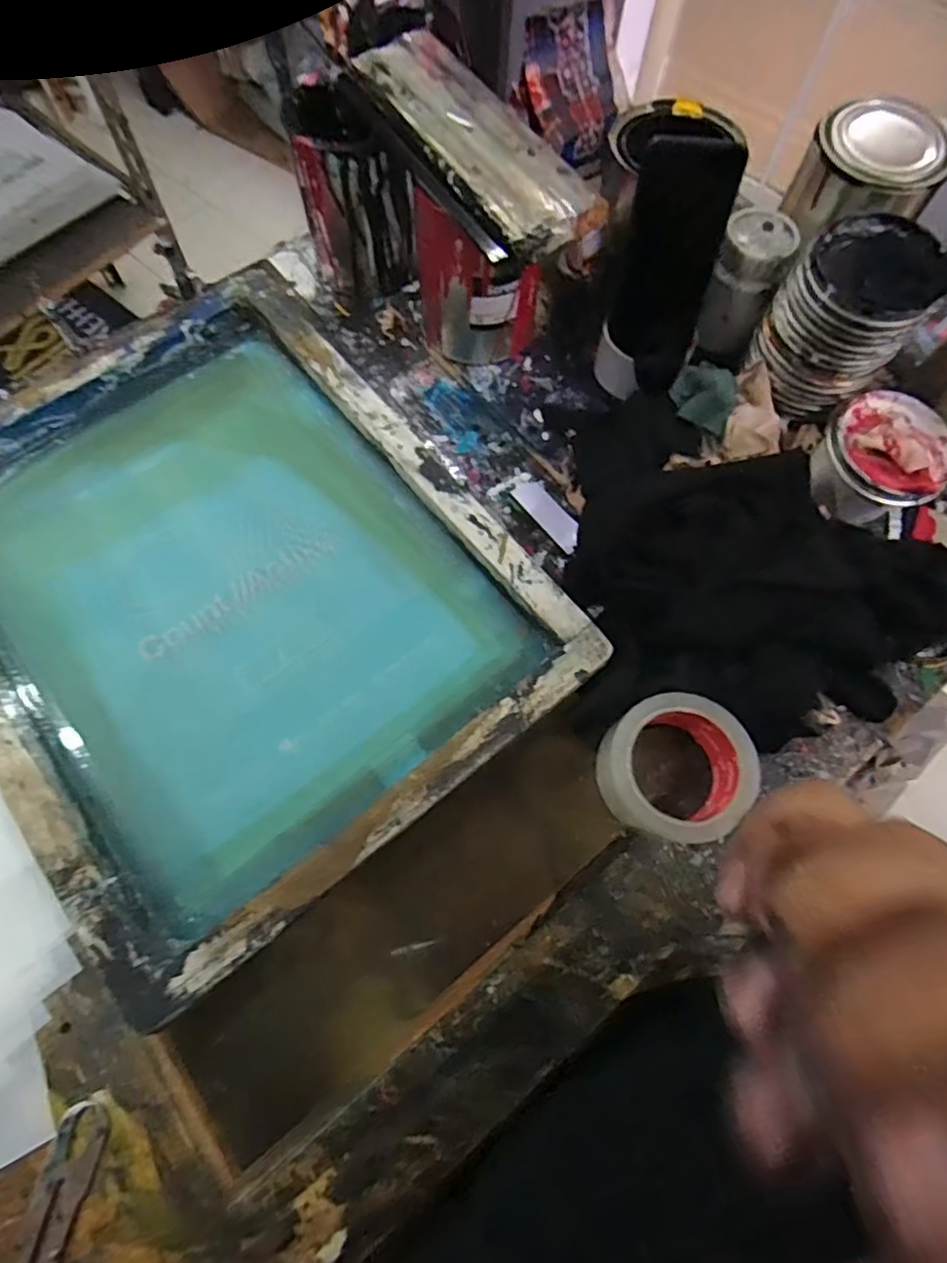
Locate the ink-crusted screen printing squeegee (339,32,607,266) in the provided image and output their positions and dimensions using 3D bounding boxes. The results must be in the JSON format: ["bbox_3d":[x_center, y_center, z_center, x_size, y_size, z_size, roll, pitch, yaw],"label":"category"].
[{"bbox_3d":[-0.009,-0.367,0.449,0.084,0.028,0.242,-31,74,-11],"label":"ink-crusted screen printing squeegee"}]

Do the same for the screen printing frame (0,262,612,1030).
[{"bbox_3d":[-0.194,-0.047,0.488,0.420,0.033,0.493,-36,75,-13],"label":"screen printing frame"}]

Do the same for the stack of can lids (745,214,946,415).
[{"bbox_3d":[0.304,-0.260,0.485,0.101,0.112,0.102,38,74,12],"label":"stack of can lids"}]

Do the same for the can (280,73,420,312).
[{"bbox_3d":[-0.115,-0.416,0.562,0.099,0.157,0.109,-14,71,-6],"label":"can"}]

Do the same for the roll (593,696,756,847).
[{"bbox_3d":[0.141,0.101,0.432,0.106,0.055,0.096,-36,75,-13],"label":"roll"}]

